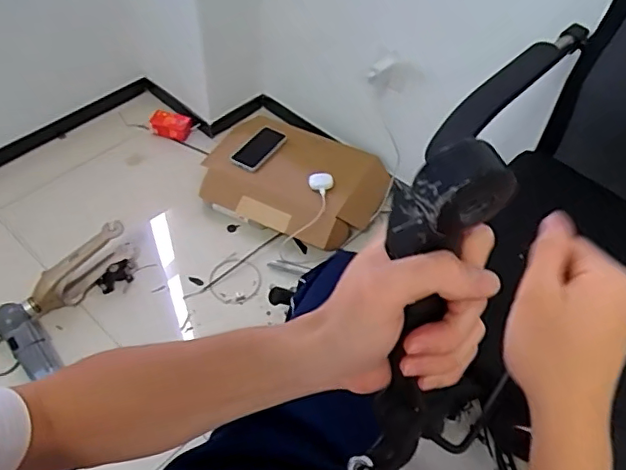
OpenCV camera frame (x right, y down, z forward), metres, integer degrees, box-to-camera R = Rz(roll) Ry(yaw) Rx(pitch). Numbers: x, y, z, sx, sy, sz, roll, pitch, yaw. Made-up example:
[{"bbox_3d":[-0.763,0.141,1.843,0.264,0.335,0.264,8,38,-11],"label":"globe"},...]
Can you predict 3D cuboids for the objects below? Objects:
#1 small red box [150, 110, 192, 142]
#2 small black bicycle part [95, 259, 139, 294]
[{"bbox_3d":[-0.401,-0.307,1.576,0.115,0.072,0.053,8,50,3],"label":"small red box"},{"bbox_3d":[-0.447,0.091,1.286,0.096,0.038,0.044,-34,59,-27],"label":"small black bicycle part"}]

